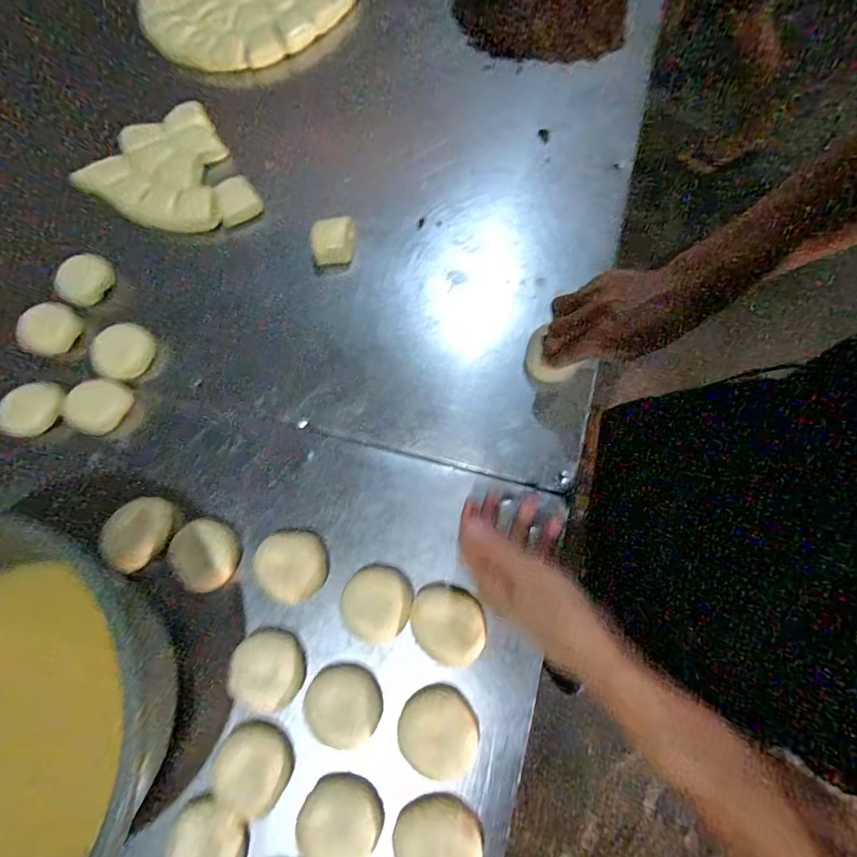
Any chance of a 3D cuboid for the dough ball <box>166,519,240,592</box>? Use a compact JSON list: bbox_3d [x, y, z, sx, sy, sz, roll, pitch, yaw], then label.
[{"bbox_3d":[-0.204,0.115,0.439,0.053,0.024,0.061,-35,76,-9],"label":"dough ball"}]

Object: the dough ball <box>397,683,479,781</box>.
[{"bbox_3d":[0.009,0.247,0.391,0.060,0.016,0.064,0,74,1],"label":"dough ball"}]

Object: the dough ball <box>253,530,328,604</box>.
[{"bbox_3d":[-0.122,0.123,0.430,0.058,0.026,0.059,0,74,1],"label":"dough ball"}]

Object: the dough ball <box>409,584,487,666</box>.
[{"bbox_3d":[0.017,0.168,0.411,0.065,0.017,0.058,31,77,10],"label":"dough ball"}]

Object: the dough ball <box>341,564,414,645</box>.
[{"bbox_3d":[-0.044,0.150,0.413,0.056,0.021,0.059,0,74,1],"label":"dough ball"}]

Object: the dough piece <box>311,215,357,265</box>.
[{"bbox_3d":[-0.106,-0.211,0.537,0.048,0.020,0.051,-4,74,0],"label":"dough piece"}]

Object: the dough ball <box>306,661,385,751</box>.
[{"bbox_3d":[-0.070,0.226,0.392,0.062,0.025,0.057,0,74,1],"label":"dough ball"}]

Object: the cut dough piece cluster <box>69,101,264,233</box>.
[{"bbox_3d":[-0.314,-0.295,0.569,0.166,0.016,0.209,-31,75,-7],"label":"cut dough piece cluster"}]

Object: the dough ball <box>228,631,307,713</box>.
[{"bbox_3d":[-0.135,0.203,0.404,0.058,0.022,0.052,19,75,7],"label":"dough ball"}]

